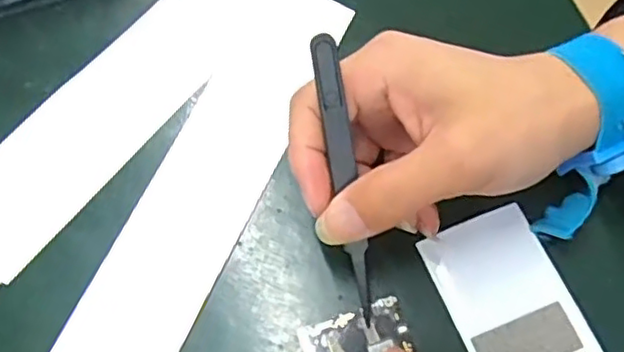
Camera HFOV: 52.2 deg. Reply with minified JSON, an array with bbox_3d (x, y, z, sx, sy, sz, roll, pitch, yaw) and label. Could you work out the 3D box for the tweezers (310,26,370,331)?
[{"bbox_3d":[0.013,0.003,0.241,0.009,0.006,0.111,-10,102,-3],"label":"tweezers"}]

